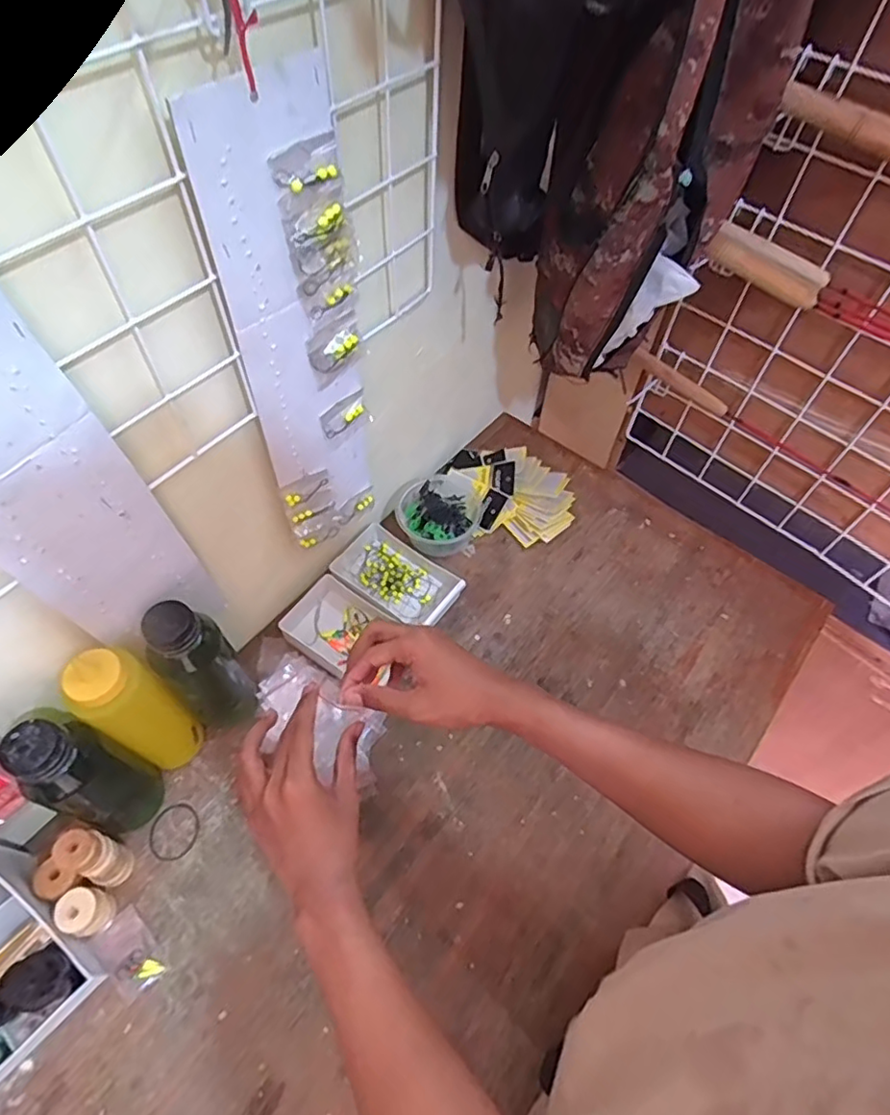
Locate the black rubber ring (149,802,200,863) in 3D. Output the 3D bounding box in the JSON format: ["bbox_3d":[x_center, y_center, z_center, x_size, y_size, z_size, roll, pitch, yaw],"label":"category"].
[{"bbox_3d":[-0.259,0.263,0.579,0.047,0.004,0.050,1,58,-2],"label":"black rubber ring"}]

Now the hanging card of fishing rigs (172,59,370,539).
[{"bbox_3d":[-0.105,-0.148,0.481,0.103,0.389,0.022,-37,65,-22],"label":"hanging card of fishing rigs"}]

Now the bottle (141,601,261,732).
[{"bbox_3d":[-0.223,0.107,0.565,0.062,0.185,0.056,-30,64,-19],"label":"bottle"}]

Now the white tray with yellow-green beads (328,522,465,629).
[{"bbox_3d":[-0.059,0.020,0.717,0.153,0.032,0.080,36,63,18],"label":"white tray with yellow-green beads"}]

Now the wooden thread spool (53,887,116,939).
[{"bbox_3d":[-0.308,0.304,0.520,0.030,0.045,0.032,1,58,-2],"label":"wooden thread spool"}]

